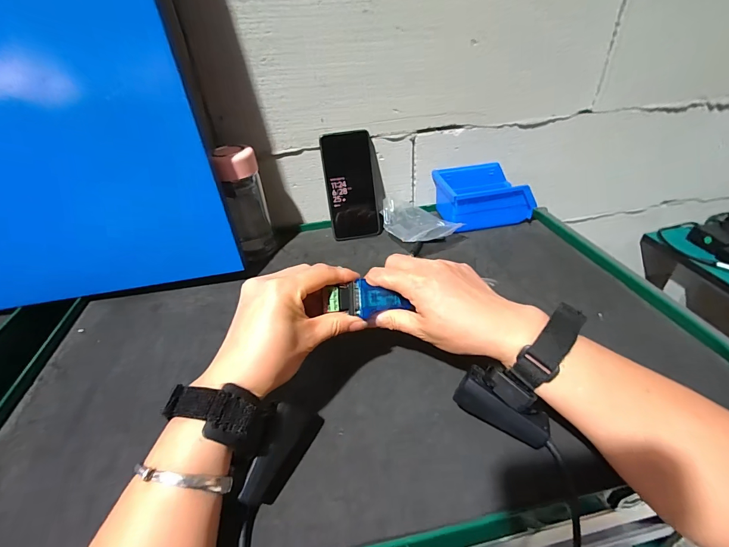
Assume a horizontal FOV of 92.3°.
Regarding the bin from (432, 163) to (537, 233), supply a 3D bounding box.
[{"bbox_3d":[0.190,-0.121,0.567,0.131,0.072,0.103,-10,35,-5],"label":"bin"}]

